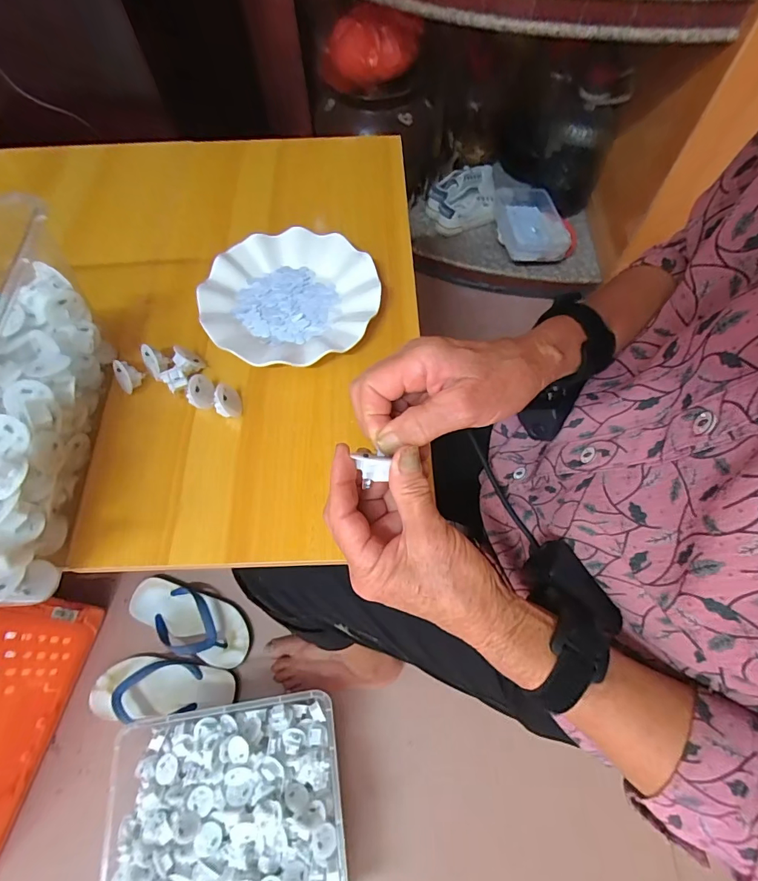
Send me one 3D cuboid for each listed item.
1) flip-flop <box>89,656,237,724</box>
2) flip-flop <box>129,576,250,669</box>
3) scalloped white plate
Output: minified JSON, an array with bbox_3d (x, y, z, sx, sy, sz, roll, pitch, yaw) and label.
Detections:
[{"bbox_3d":[-0.367,0.418,0.732,0.238,0.039,0.097,-4,63,-1],"label":"flip-flop"},{"bbox_3d":[-0.345,0.320,0.774,0.236,0.044,0.096,17,64,10],"label":"flip-flop"},{"bbox_3d":[-0.092,-0.153,0.460,0.186,0.022,0.178,-1,63,1],"label":"scalloped white plate"}]

